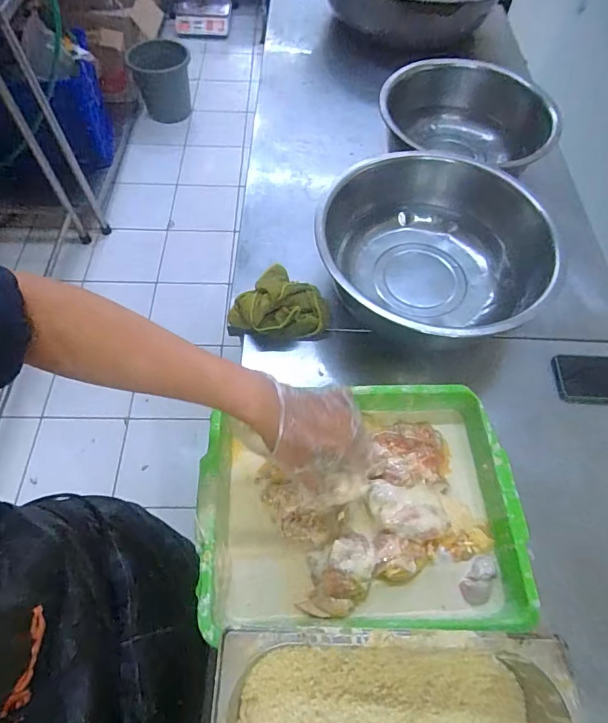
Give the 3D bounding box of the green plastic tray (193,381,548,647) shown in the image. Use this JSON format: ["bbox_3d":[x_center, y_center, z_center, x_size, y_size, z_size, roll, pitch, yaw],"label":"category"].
[{"bbox_3d":[0.065,0.157,0.506,0.349,0.080,0.261,-1,61,-2],"label":"green plastic tray"}]

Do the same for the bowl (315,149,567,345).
[{"bbox_3d":[0.198,-0.173,0.721,0.332,0.128,0.347,1,61,-1],"label":"bowl"}]

